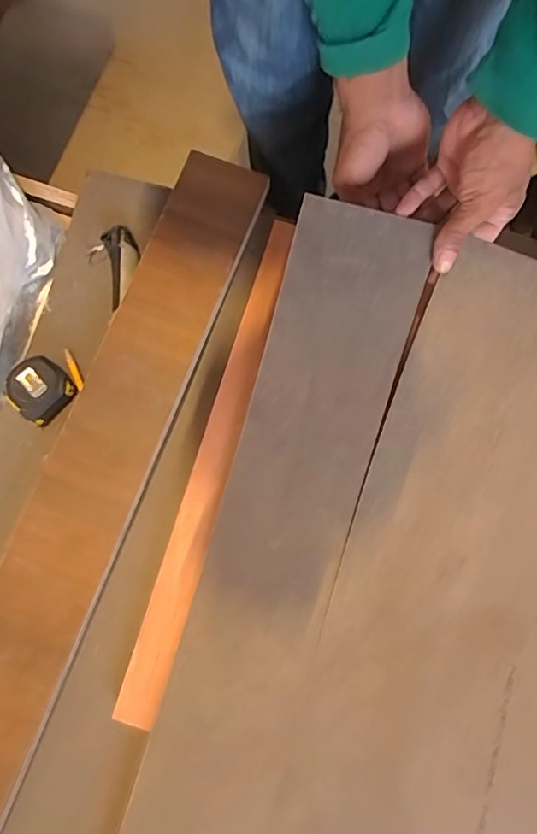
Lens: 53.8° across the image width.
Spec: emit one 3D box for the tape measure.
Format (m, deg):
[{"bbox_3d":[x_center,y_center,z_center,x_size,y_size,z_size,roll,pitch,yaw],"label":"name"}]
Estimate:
[{"bbox_3d":[-0.249,-0.029,0.585,0.071,0.044,0.070,43,82,7],"label":"tape measure"}]

